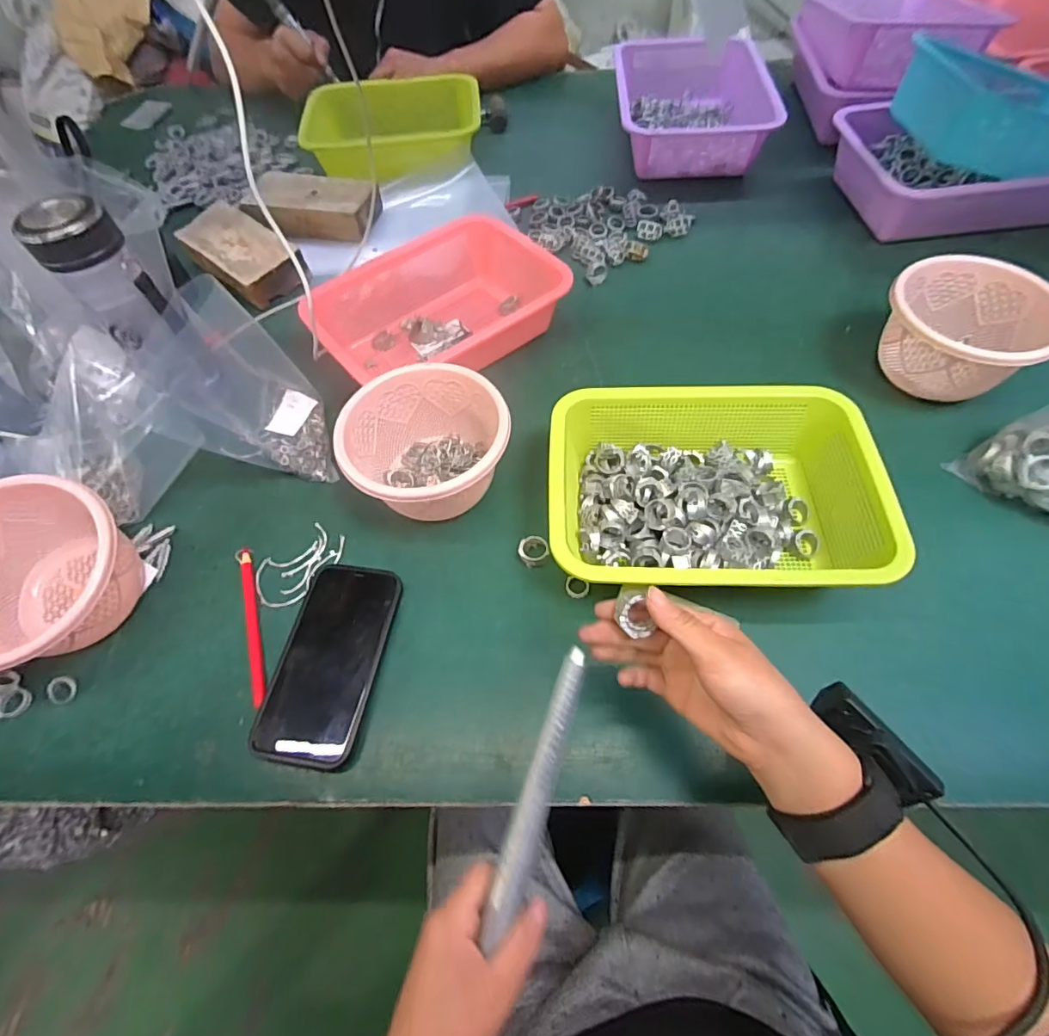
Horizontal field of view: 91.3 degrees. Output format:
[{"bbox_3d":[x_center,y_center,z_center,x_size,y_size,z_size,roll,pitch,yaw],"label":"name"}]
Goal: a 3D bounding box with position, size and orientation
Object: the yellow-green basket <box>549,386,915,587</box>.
[{"bbox_3d":[0.157,-0.027,0.454,0.267,0.070,0.196,4,61,6],"label":"yellow-green basket"}]

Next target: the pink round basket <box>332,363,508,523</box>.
[{"bbox_3d":[-0.092,-0.067,0.488,0.143,0.086,0.130,-1,60,3],"label":"pink round basket"}]

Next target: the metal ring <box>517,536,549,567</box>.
[{"bbox_3d":[0.008,0.031,0.468,0.027,0.016,0.024,-6,60,0],"label":"metal ring"}]

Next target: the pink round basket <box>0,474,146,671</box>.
[{"bbox_3d":[-0.395,0.053,0.425,0.149,0.101,0.146,28,66,18],"label":"pink round basket"}]

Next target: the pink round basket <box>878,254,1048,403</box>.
[{"bbox_3d":[0.437,-0.184,0.524,0.142,0.088,0.133,-1,60,3],"label":"pink round basket"}]

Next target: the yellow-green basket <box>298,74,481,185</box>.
[{"bbox_3d":[-0.199,-0.607,0.797,0.257,0.079,0.191,-5,60,1],"label":"yellow-green basket"}]

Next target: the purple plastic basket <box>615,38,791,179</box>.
[{"bbox_3d":[0.253,-0.644,0.807,0.217,0.094,0.293,-1,60,3],"label":"purple plastic basket"}]

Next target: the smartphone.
[{"bbox_3d":[-0.159,0.114,0.422,0.083,0.010,0.158,6,61,9],"label":"smartphone"}]

